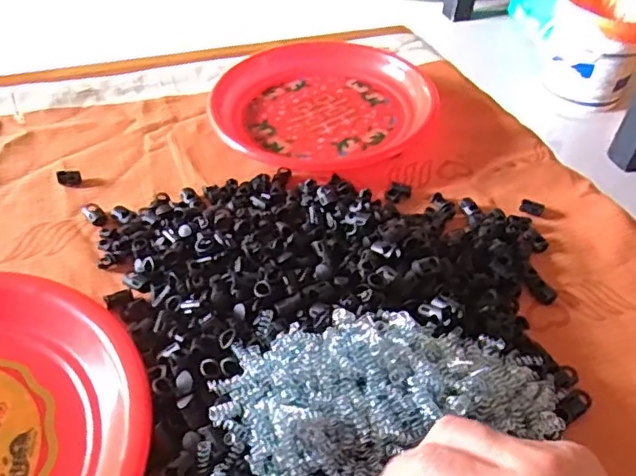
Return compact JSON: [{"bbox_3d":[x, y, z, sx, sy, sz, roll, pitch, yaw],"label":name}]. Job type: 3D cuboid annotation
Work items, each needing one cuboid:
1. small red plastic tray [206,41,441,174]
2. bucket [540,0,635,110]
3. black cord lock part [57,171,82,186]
[{"bbox_3d":[0.007,-0.142,0.601,0.185,0.035,0.199,33,51,26],"label":"small red plastic tray"},{"bbox_3d":[0.756,-0.528,1.591,0.249,0.265,0.218,22,47,17],"label":"bucket"},{"bbox_3d":[-0.220,-0.054,0.516,0.020,0.008,0.015,-12,49,-18],"label":"black cord lock part"}]

